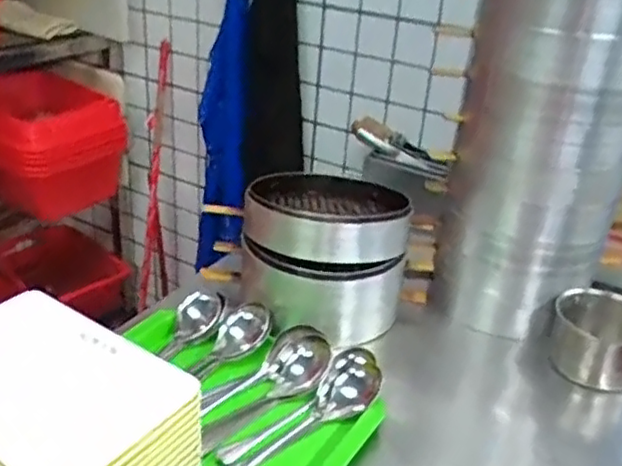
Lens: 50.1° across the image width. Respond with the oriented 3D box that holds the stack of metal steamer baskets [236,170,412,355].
[{"bbox_3d":[0.024,0.033,1.156,0.271,0.223,0.272,6,27,4],"label":"stack of metal steamer baskets"}]

